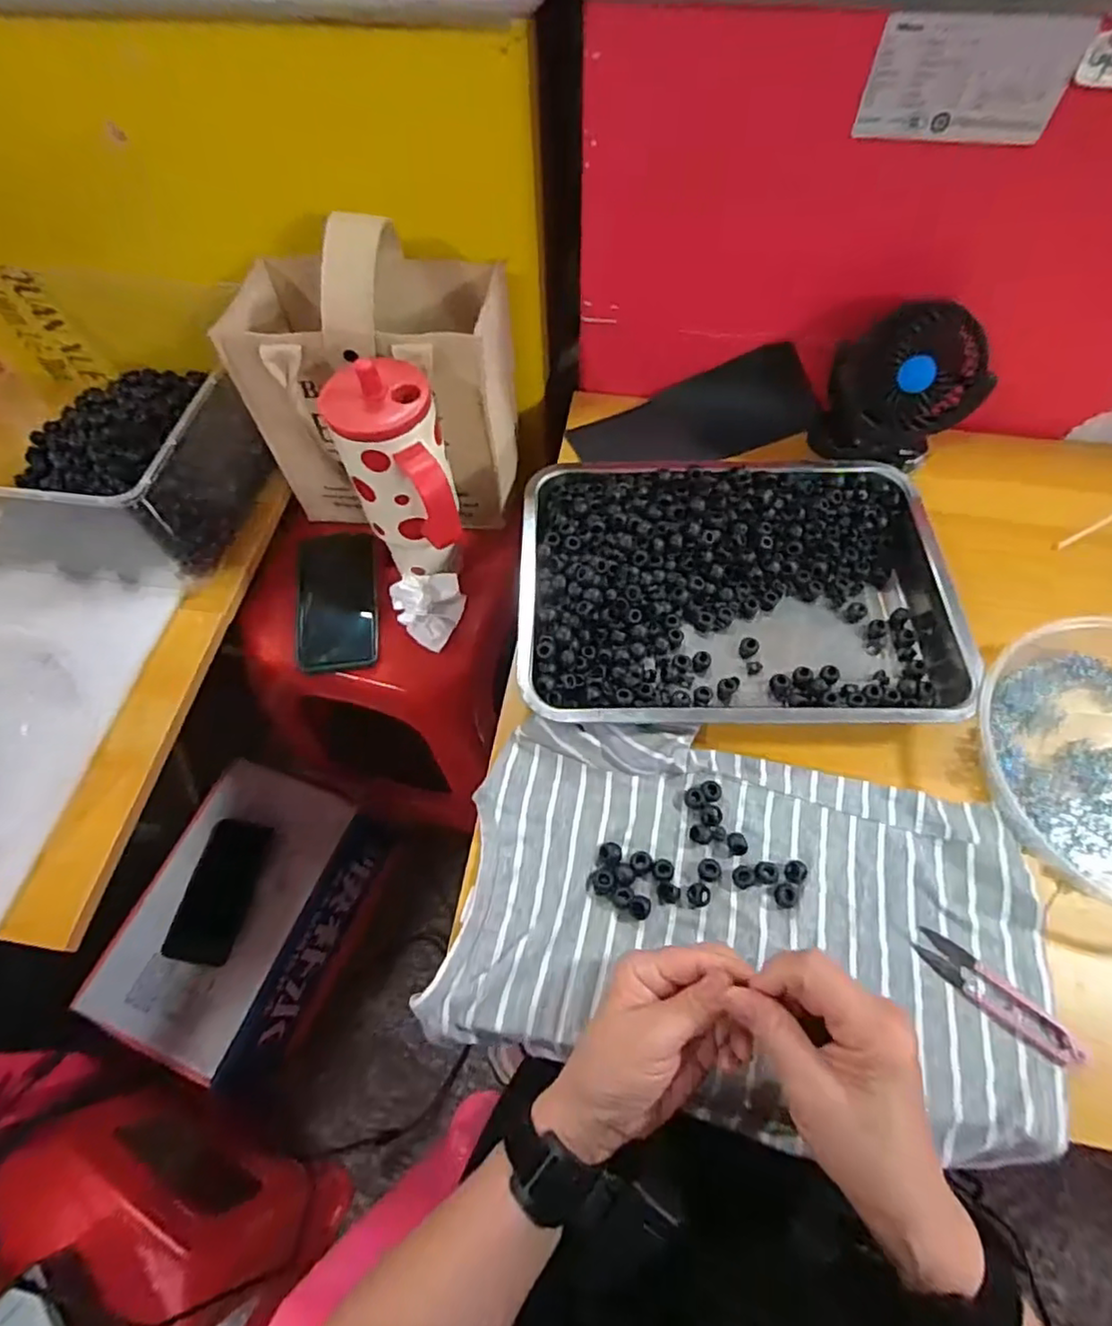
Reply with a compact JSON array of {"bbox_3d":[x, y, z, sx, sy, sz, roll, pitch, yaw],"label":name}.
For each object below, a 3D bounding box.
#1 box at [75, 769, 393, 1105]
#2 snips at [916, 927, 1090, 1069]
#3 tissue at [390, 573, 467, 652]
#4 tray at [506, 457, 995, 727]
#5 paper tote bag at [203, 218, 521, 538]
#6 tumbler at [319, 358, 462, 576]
[{"bbox_3d":[-0.388,0.335,0.814,0.208,0.180,0.329,18,65,10],"label":"box"},{"bbox_3d":[0.278,0.208,0.392,0.096,0.013,0.025,38,70,18],"label":"snips"},{"bbox_3d":[-0.123,-0.054,0.624,0.069,0.036,0.081,-24,65,-11],"label":"tissue"},{"bbox_3d":[0.145,-0.064,0.520,0.344,0.040,0.256,1,63,2],"label":"tray"},{"bbox_3d":[-0.167,-0.277,0.598,0.239,0.258,0.144,6,63,4],"label":"paper tote bag"},{"bbox_3d":[-0.127,-0.142,0.542,0.082,0.191,0.104,-20,64,-9],"label":"tumbler"}]

